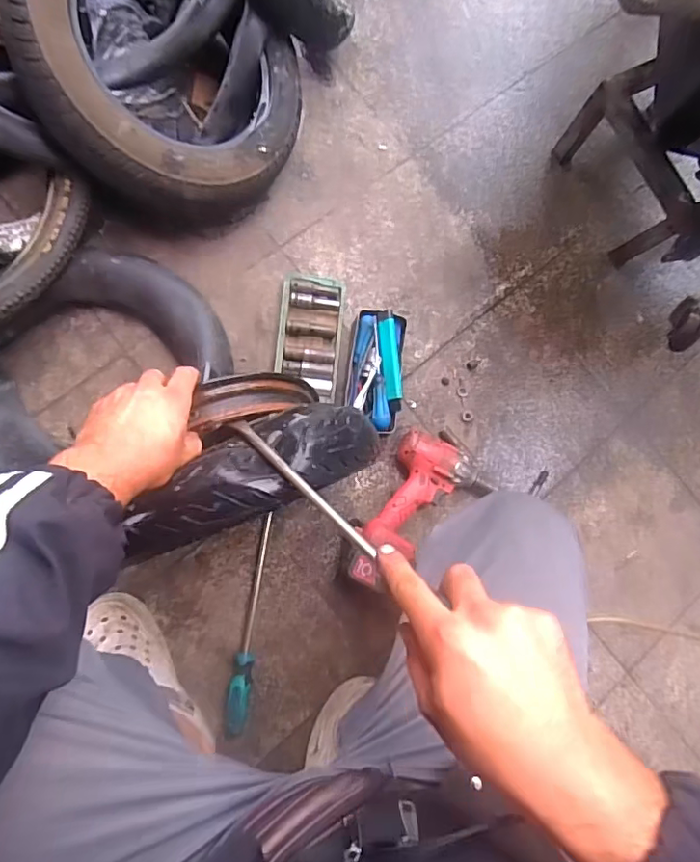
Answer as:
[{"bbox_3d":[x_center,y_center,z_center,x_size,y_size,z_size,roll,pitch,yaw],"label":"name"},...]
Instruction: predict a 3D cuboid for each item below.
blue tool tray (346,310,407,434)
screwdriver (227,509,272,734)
[{"bbox_3d":[0.043,-0.092,0.859,0.092,0.066,0.191,4,82,-7],"label":"blue tool tray"},{"bbox_3d":[-0.142,0.279,0.792,0.032,0.036,0.306,11,82,-8],"label":"screwdriver"}]

